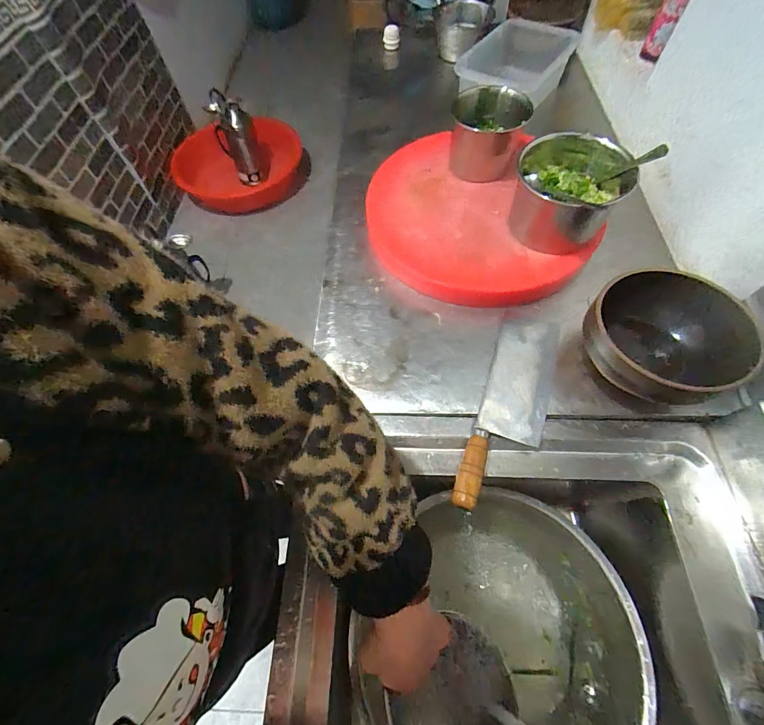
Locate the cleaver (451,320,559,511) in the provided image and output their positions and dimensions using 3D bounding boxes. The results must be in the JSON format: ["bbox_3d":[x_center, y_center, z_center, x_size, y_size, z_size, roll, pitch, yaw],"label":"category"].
[{"bbox_3d":[0.182,0.058,0.490,0.089,0.027,0.300,19,67,11],"label":"cleaver"}]

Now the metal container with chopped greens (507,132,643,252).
[{"bbox_3d":[0.277,-0.259,0.547,0.157,0.110,0.138,26,69,14],"label":"metal container with chopped greens"}]

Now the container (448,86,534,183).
[{"bbox_3d":[0.184,-0.403,0.626,0.130,0.098,0.114,12,66,8],"label":"container"}]

